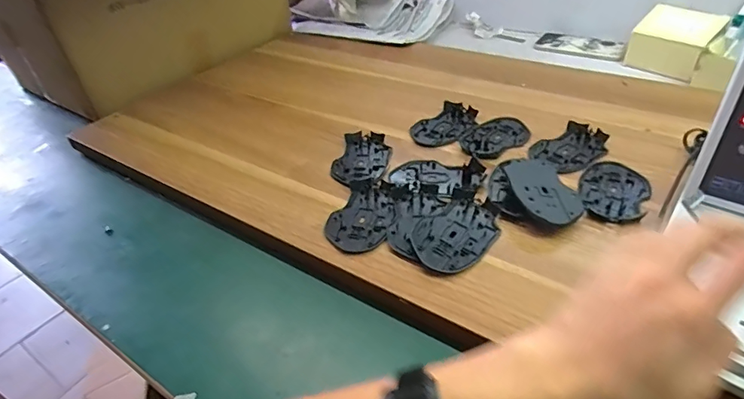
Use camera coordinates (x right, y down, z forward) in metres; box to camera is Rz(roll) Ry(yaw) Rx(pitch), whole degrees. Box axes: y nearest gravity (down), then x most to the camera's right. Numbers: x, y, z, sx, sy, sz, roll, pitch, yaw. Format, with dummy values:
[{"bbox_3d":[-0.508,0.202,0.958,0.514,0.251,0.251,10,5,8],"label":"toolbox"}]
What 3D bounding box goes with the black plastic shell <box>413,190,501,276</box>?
[{"bbox_3d":[0.091,0.033,0.493,0.072,0.012,0.113,22,46,31],"label":"black plastic shell"}]

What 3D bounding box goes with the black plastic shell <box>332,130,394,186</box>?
[{"bbox_3d":[-0.013,-0.059,0.625,0.072,0.012,0.108,7,40,17],"label":"black plastic shell"}]

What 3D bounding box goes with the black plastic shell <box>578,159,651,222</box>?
[{"bbox_3d":[0.280,-0.013,0.533,0.071,0.008,0.116,14,43,24],"label":"black plastic shell"}]

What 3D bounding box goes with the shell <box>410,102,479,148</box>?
[{"bbox_3d":[0.108,-0.113,0.682,0.117,0.012,0.070,-34,46,-30],"label":"shell"}]

